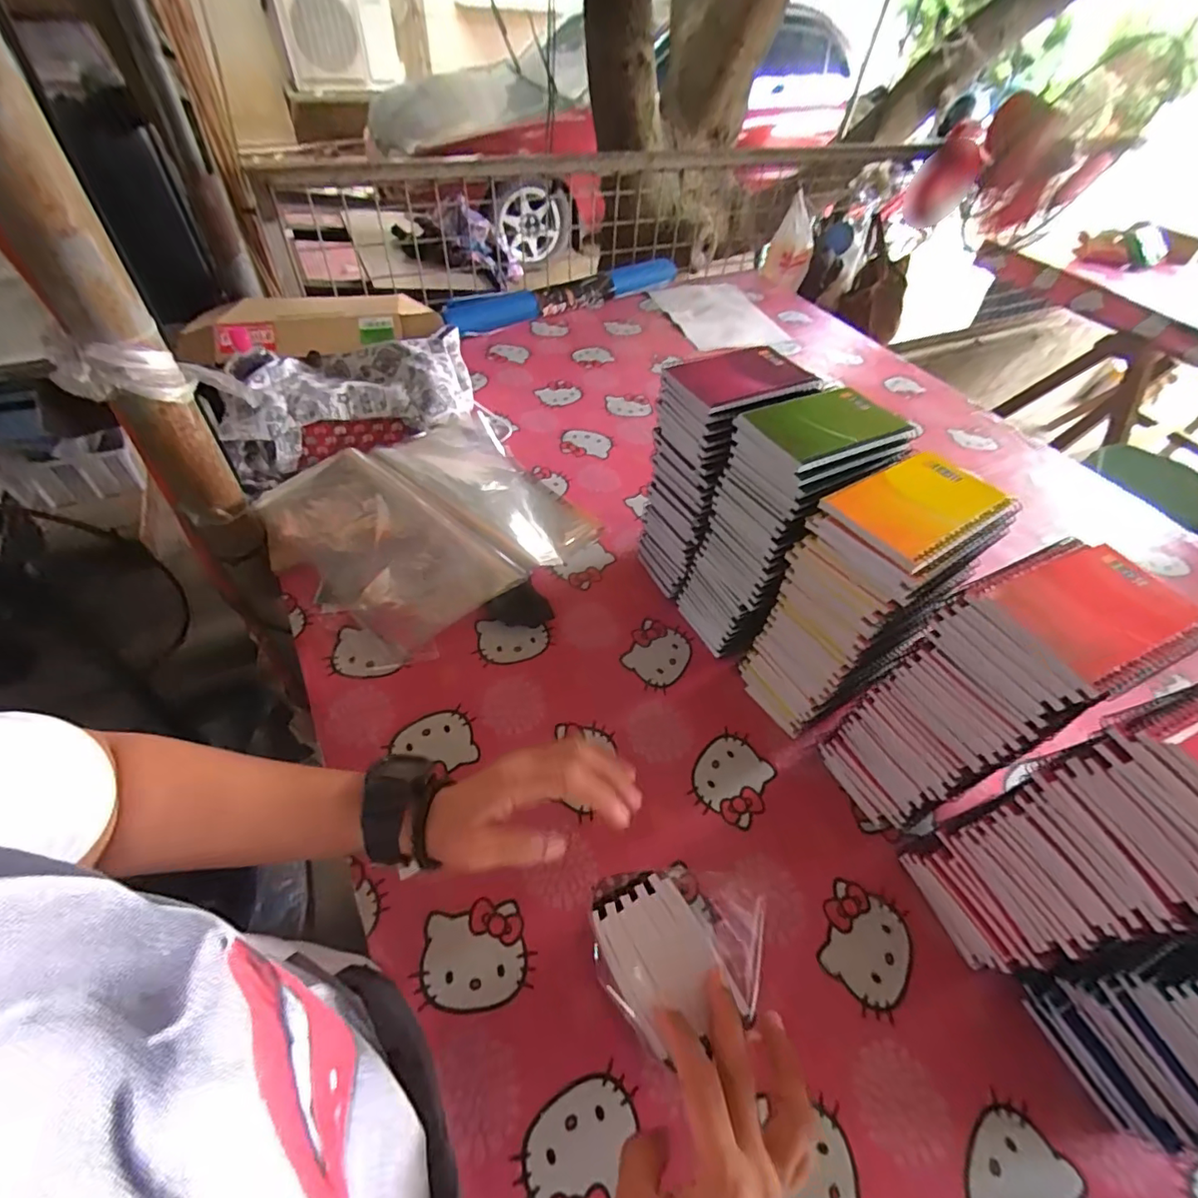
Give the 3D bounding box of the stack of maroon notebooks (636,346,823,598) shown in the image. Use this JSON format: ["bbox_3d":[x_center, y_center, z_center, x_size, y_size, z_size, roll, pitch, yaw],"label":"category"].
[{"bbox_3d":[0.129,-0.134,0.624,0.130,0.260,0.111,-24,57,-21],"label":"stack of maroon notebooks"}]

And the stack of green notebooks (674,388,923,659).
[{"bbox_3d":[0.185,-0.065,0.567,0.145,0.259,0.108,-26,58,-22],"label":"stack of green notebooks"}]

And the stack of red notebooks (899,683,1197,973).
[{"bbox_3d":[0.362,0.166,0.389,0.156,0.259,0.107,-19,55,-18],"label":"stack of red notebooks"}]

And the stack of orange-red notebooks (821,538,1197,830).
[{"bbox_3d":[0.310,0.082,0.450,0.139,0.263,0.116,-21,56,-19],"label":"stack of orange-red notebooks"}]

